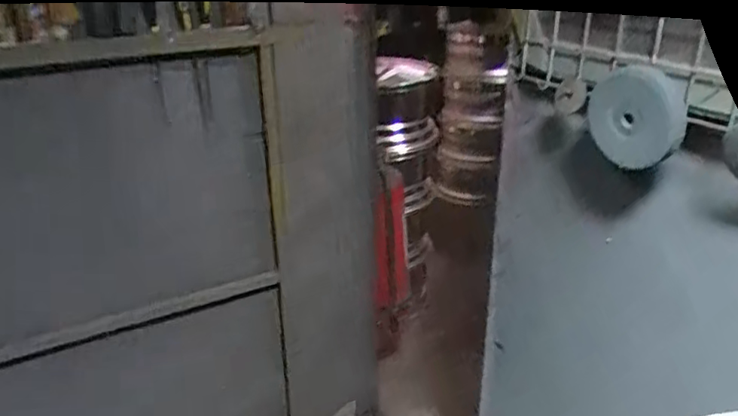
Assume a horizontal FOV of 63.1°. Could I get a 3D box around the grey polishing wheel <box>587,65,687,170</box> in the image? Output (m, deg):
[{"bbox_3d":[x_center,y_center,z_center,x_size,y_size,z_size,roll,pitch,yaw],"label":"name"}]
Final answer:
[{"bbox_3d":[0.331,-0.115,0.751,0.031,0.119,0.123,-12,26,-24],"label":"grey polishing wheel"}]

